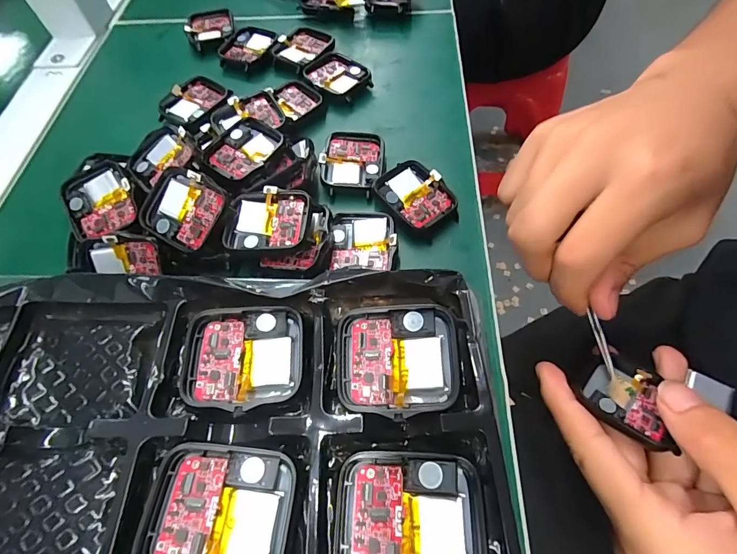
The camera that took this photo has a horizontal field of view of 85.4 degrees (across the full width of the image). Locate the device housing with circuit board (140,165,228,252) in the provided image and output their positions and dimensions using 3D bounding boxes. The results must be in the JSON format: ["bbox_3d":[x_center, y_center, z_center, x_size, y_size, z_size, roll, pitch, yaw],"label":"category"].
[{"bbox_3d":[-0.095,-0.035,0.202,0.042,0.008,0.037,22,85,14],"label":"device housing with circuit board"}]

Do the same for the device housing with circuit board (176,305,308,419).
[{"bbox_3d":[-0.046,0.028,0.145,0.042,0.007,0.037,-4,60,2],"label":"device housing with circuit board"}]

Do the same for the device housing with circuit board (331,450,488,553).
[{"bbox_3d":[0.012,0.070,0.114,0.042,0.006,0.036,2,60,5],"label":"device housing with circuit board"}]

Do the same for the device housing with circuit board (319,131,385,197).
[{"bbox_3d":[-0.010,-0.071,0.242,0.036,0.010,0.041,2,60,5],"label":"device housing with circuit board"}]

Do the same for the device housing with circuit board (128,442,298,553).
[{"bbox_3d":[-0.046,0.070,0.118,0.042,0.006,0.036,1,60,5],"label":"device housing with circuit board"}]

